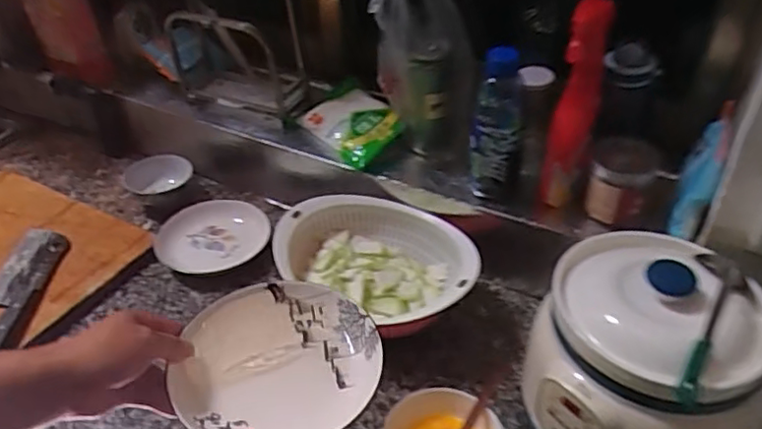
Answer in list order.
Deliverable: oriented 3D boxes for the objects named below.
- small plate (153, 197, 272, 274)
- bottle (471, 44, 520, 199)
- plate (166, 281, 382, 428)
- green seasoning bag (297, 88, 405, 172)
[{"bbox_3d":[-0.264,0.042,0.997,0.176,0.042,0.156,-14,41,-16],"label":"small plate"},{"bbox_3d":[0.153,-0.115,0.832,0.064,0.201,0.051,1,39,1],"label":"bottle"},{"bbox_3d":[-0.089,0.132,0.552,0.167,0.033,0.170,0,39,0],"label":"plate"},{"bbox_3d":[-0.051,-0.141,1.037,0.122,0.062,0.160,-20,43,-23],"label":"green seasoning bag"}]

